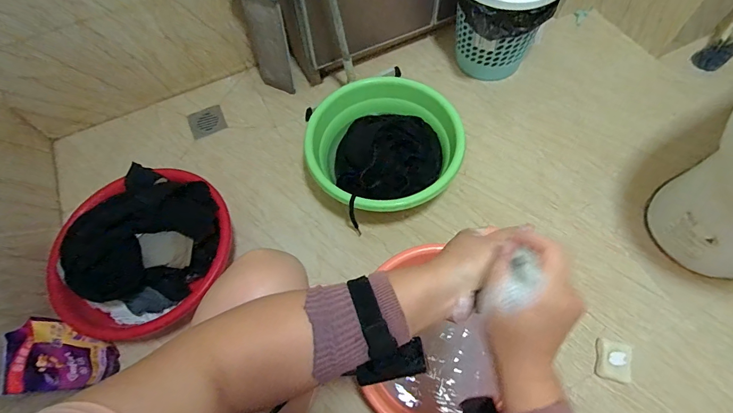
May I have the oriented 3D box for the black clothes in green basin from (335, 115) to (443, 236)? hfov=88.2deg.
[{"bbox_3d":[0.048,-0.123,0.900,0.266,0.103,0.257,-20,64,-7],"label":"black clothes in green basin"}]

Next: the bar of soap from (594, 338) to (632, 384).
[{"bbox_3d":[0.495,0.309,0.761,0.058,0.037,0.077,17,67,11],"label":"bar of soap"}]

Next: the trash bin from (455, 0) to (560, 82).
[{"bbox_3d":[0.349,-0.507,1.016,0.246,0.281,0.241,-1,63,2],"label":"trash bin"}]

